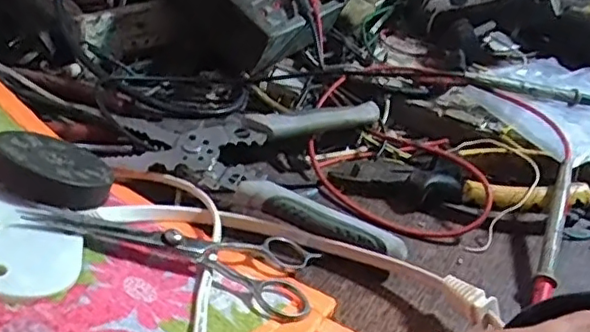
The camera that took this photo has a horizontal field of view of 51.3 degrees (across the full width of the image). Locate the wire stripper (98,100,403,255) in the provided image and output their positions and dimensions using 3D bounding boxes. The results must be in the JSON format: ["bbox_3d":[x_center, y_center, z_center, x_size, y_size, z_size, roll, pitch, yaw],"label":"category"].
[{"bbox_3d":[-0.018,-0.010,0.393,0.181,0.024,0.129,12,35,8],"label":"wire stripper"}]

